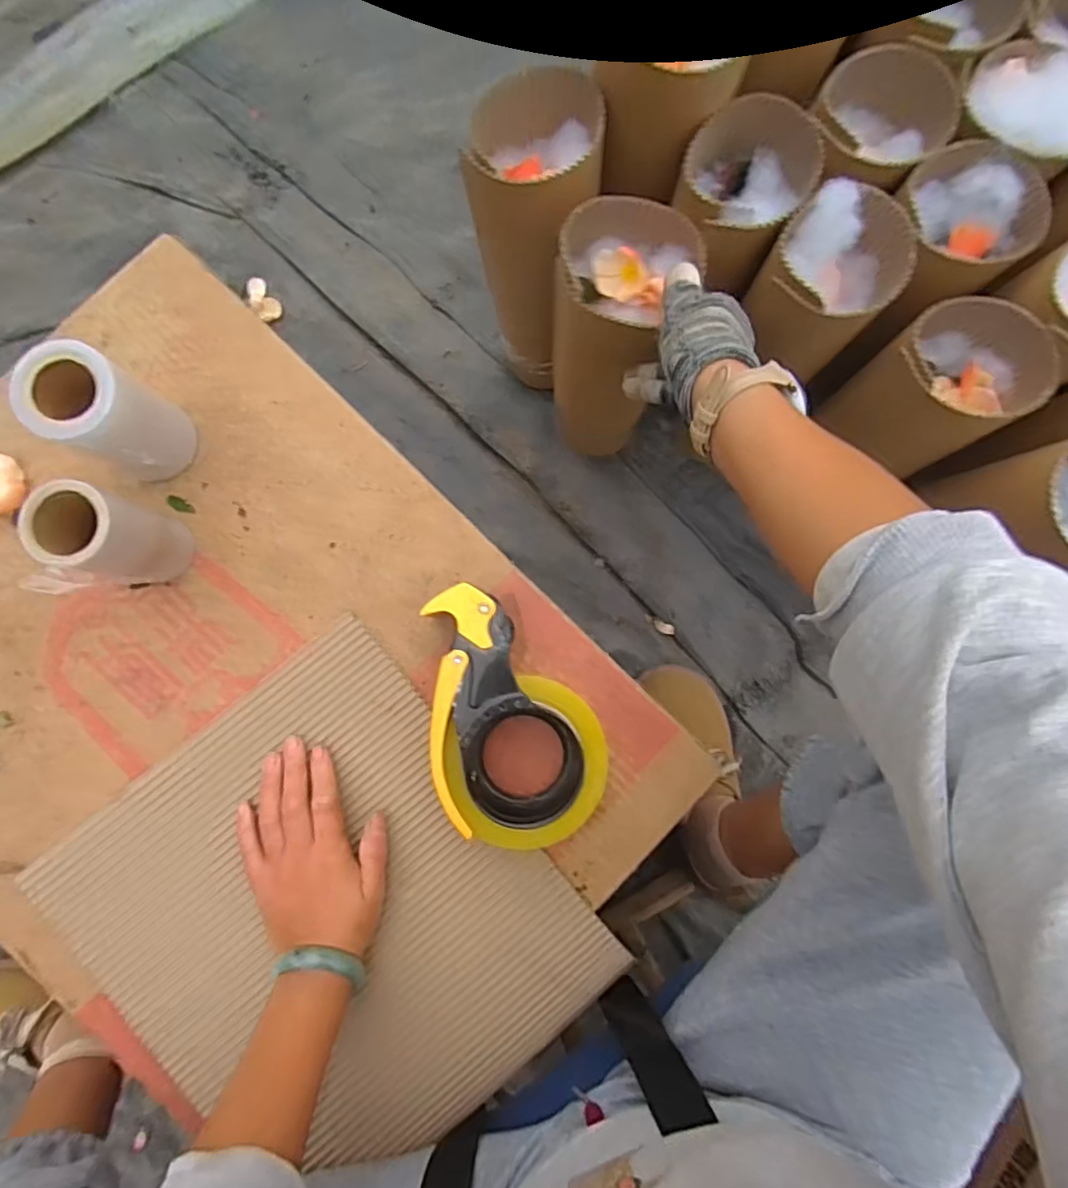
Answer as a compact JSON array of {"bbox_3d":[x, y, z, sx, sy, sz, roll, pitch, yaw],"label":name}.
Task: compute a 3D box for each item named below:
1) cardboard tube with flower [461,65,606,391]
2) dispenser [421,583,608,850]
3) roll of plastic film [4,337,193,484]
[{"bbox_3d":[-0.008,-0.305,0.576,0.092,0.298,0.121,1,85,-4],"label":"cardboard tube with flower"},{"bbox_3d":[-0.028,0.089,0.424,0.108,0.064,0.168,-41,88,-5],"label":"dispenser"},{"bbox_3d":[-0.278,-0.117,0.412,0.059,0.107,0.060,0,86,-3],"label":"roll of plastic film"}]

